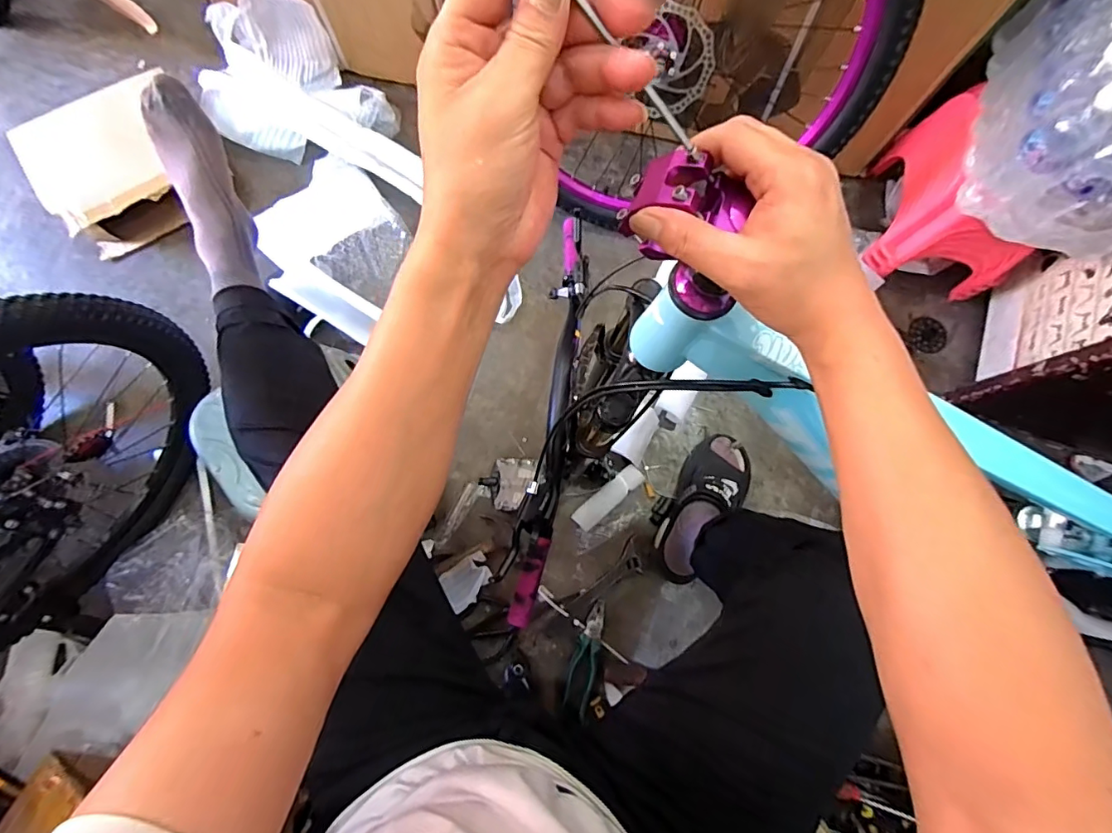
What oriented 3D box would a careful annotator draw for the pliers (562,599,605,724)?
[{"bbox_3d":[0.052,0.413,0.879,0.042,0.021,0.186,16,79,1],"label":"pliers"}]

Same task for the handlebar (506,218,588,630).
[{"bbox_3d":[0.000,-0.020,0.796,0.054,0.073,0.647,7,79,-1],"label":"handlebar"}]

